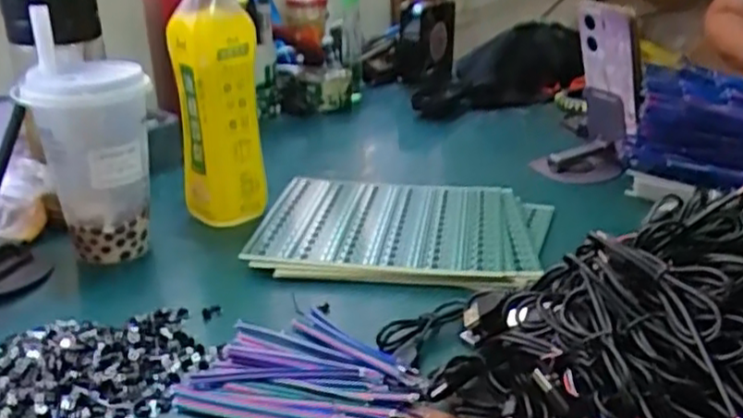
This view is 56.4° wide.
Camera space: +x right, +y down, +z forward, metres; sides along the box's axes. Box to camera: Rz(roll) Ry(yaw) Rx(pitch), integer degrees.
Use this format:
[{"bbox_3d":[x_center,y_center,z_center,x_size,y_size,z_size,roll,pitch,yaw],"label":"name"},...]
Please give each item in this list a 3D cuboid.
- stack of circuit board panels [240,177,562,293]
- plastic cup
[{"bbox_3d":[0.028,0.013,0.569,0.230,0.018,0.159,3,24,8],"label":"stack of circuit board panels"},{"bbox_3d":[-0.213,-0.042,0.535,0.089,0.161,0.088,-8,24,-15],"label":"plastic cup"}]

